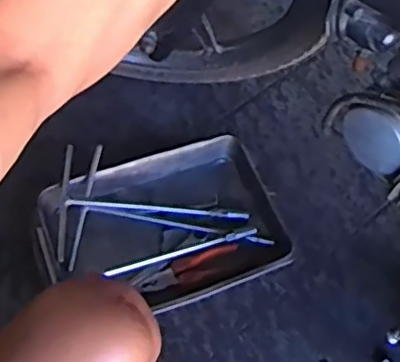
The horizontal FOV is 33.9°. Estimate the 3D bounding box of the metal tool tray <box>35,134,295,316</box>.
[{"bbox_3d":[-0.059,0.079,0.986,0.341,0.058,0.245,-18,60,-13],"label":"metal tool tray"}]

